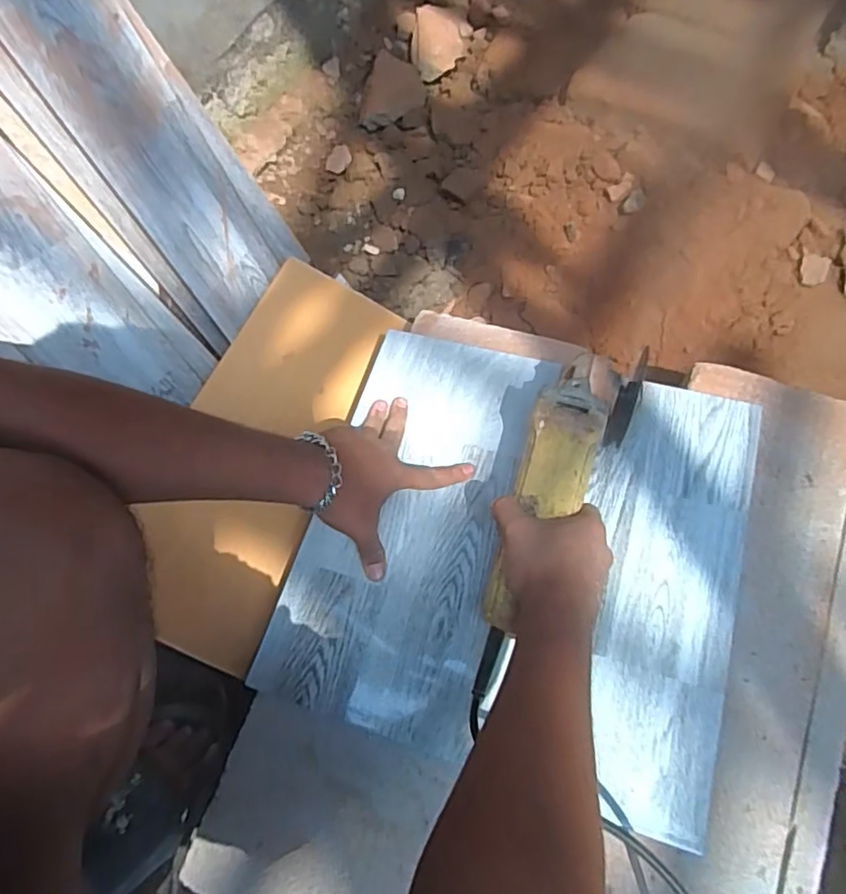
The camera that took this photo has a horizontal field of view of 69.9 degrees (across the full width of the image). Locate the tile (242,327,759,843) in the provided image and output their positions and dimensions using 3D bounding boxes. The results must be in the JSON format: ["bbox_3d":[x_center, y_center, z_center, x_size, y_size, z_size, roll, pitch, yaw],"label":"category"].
[{"bbox_3d":[0.087,0.091,0.575,0.393,0.008,0.392,14,69,14],"label":"tile"}]

